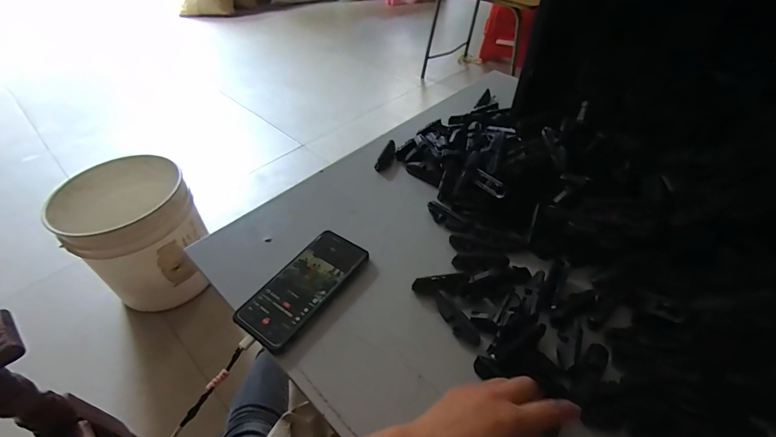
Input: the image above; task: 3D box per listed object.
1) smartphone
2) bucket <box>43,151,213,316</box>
[{"bbox_3d":[-0.104,0.083,0.468,0.081,0.011,0.168,27,52,24],"label":"smartphone"},{"bbox_3d":[-0.693,0.047,1.067,0.285,0.331,0.309,0,46,0],"label":"bucket"}]

